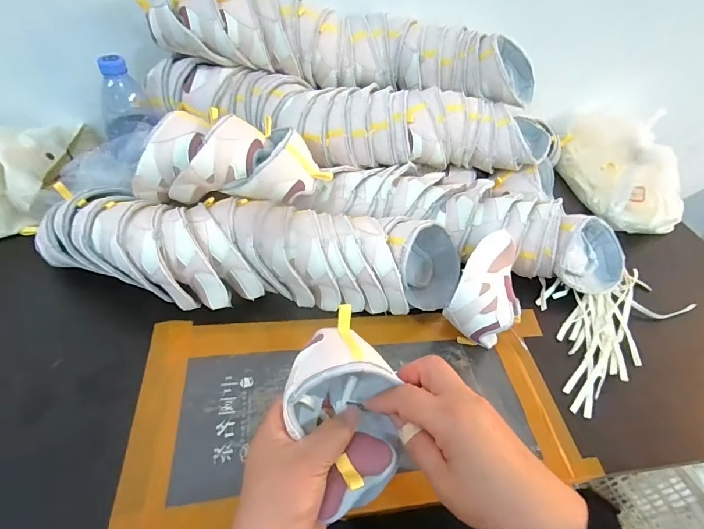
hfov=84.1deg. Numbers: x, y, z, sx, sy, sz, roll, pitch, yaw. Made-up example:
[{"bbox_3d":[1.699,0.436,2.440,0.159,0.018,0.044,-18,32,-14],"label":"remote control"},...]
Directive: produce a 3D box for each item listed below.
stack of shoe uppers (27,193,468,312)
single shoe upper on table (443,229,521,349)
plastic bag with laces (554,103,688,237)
[{"bbox_3d":[-0.111,-0.011,0.460,0.500,0.093,0.106,1,46,-5],"label":"stack of shoe uppers"},{"bbox_3d":[0.156,0.038,0.448,0.078,0.116,0.091,26,49,18],"label":"single shoe upper on table"},{"bbox_3d":[0.480,-0.189,0.711,0.130,0.106,0.294,4,46,-3],"label":"plastic bag with laces"}]

